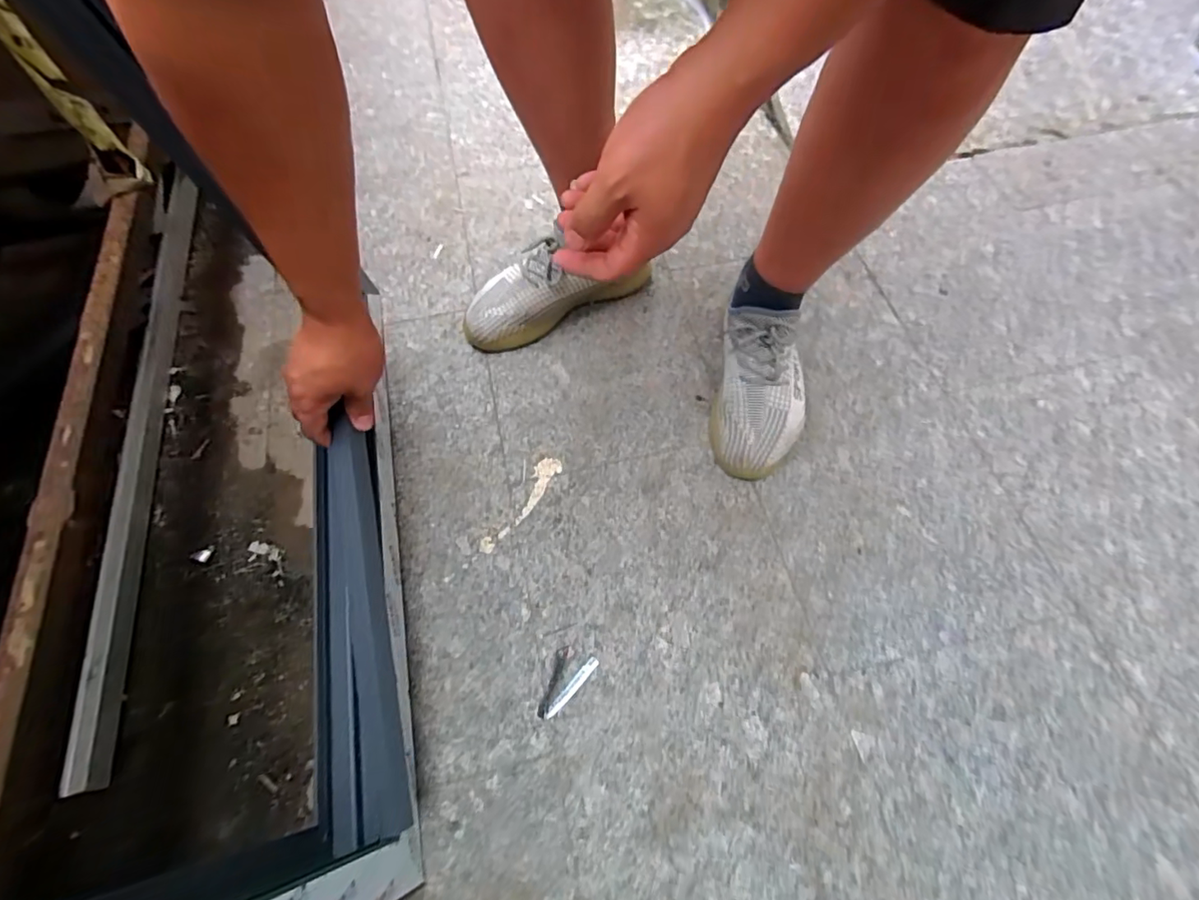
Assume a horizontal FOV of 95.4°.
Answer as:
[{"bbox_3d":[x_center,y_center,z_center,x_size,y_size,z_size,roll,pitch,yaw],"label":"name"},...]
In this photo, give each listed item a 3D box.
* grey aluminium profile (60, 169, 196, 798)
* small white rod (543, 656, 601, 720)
[{"bbox_3d":[-0.580,-0.050,0.701,0.024,0.036,0.841,-11,65,-5],"label":"grey aluminium profile"},{"bbox_3d":[-0.030,0.249,0.573,0.012,0.004,0.075,39,70,17],"label":"small white rod"}]

